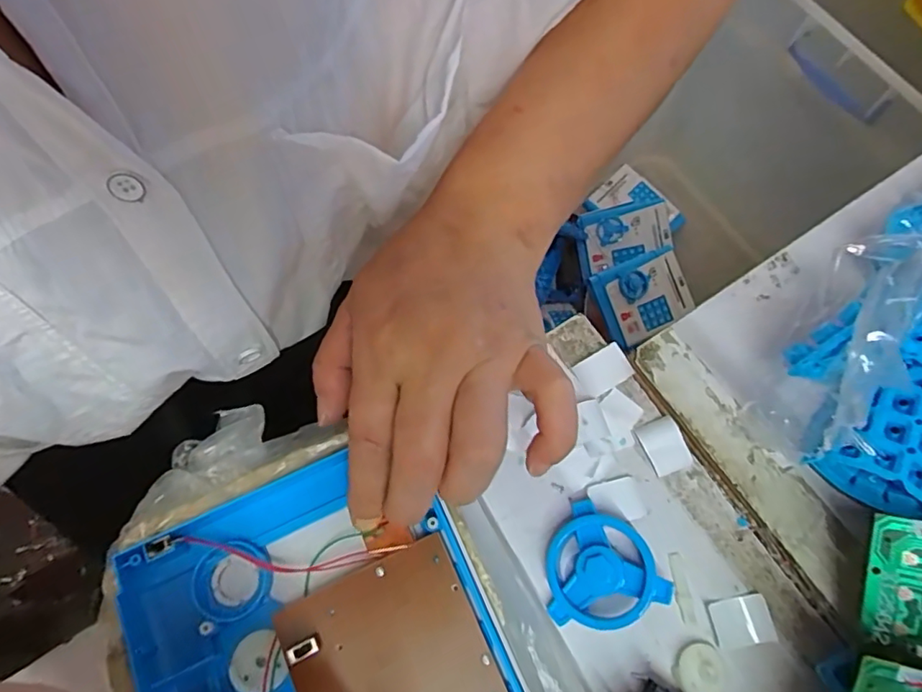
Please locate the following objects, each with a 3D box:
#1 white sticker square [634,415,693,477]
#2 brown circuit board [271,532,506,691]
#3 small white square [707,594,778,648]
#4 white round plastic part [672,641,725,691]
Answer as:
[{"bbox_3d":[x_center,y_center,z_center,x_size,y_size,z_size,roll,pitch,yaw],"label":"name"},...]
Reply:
[{"bbox_3d":[0.103,0.051,0.287,0.020,0.005,0.027,-22,71,-7],"label":"white sticker square"},{"bbox_3d":[-0.027,0.124,0.222,0.071,0.004,0.072,-23,72,-11],"label":"brown circuit board"},{"bbox_3d":[0.129,0.126,0.258,0.026,0.006,0.020,-8,70,-2],"label":"small white square"},{"bbox_3d":[0.108,0.146,0.253,0.020,0.004,0.022,0,70,1],"label":"white round plastic part"}]

